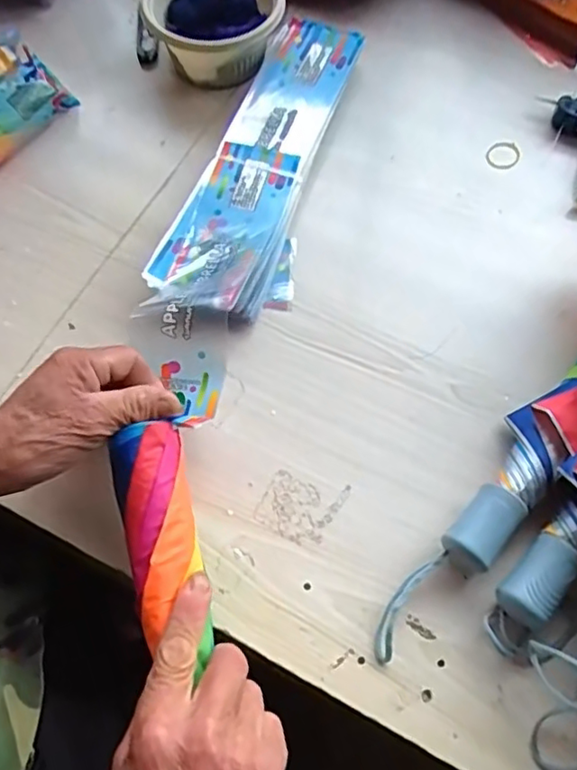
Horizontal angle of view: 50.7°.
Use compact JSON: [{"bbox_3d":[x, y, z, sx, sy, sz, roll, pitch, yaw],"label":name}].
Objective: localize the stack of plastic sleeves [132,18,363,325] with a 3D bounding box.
[{"bbox_3d":[-0.026,-0.208,0.584,0.112,0.052,0.377,12,64,6],"label":"stack of plastic sleeves"}]

